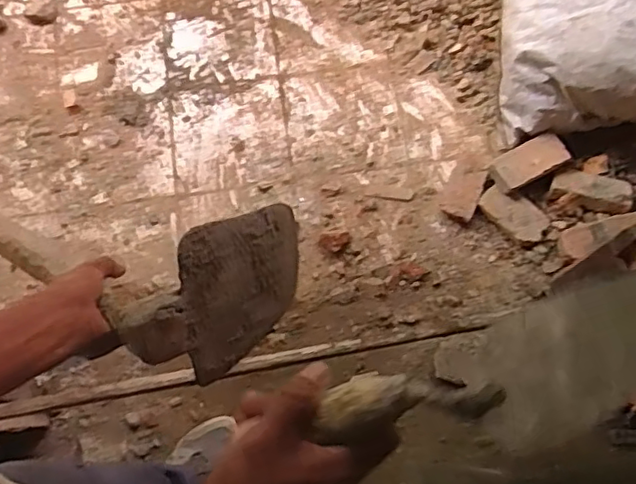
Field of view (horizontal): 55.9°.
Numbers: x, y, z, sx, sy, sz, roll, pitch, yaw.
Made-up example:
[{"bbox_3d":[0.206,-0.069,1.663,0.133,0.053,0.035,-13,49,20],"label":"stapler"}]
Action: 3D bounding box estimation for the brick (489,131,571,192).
[{"bbox_3d":[0.499,-0.186,1.428,0.176,0.065,0.091,-28,75,-6],"label":"brick"}]

